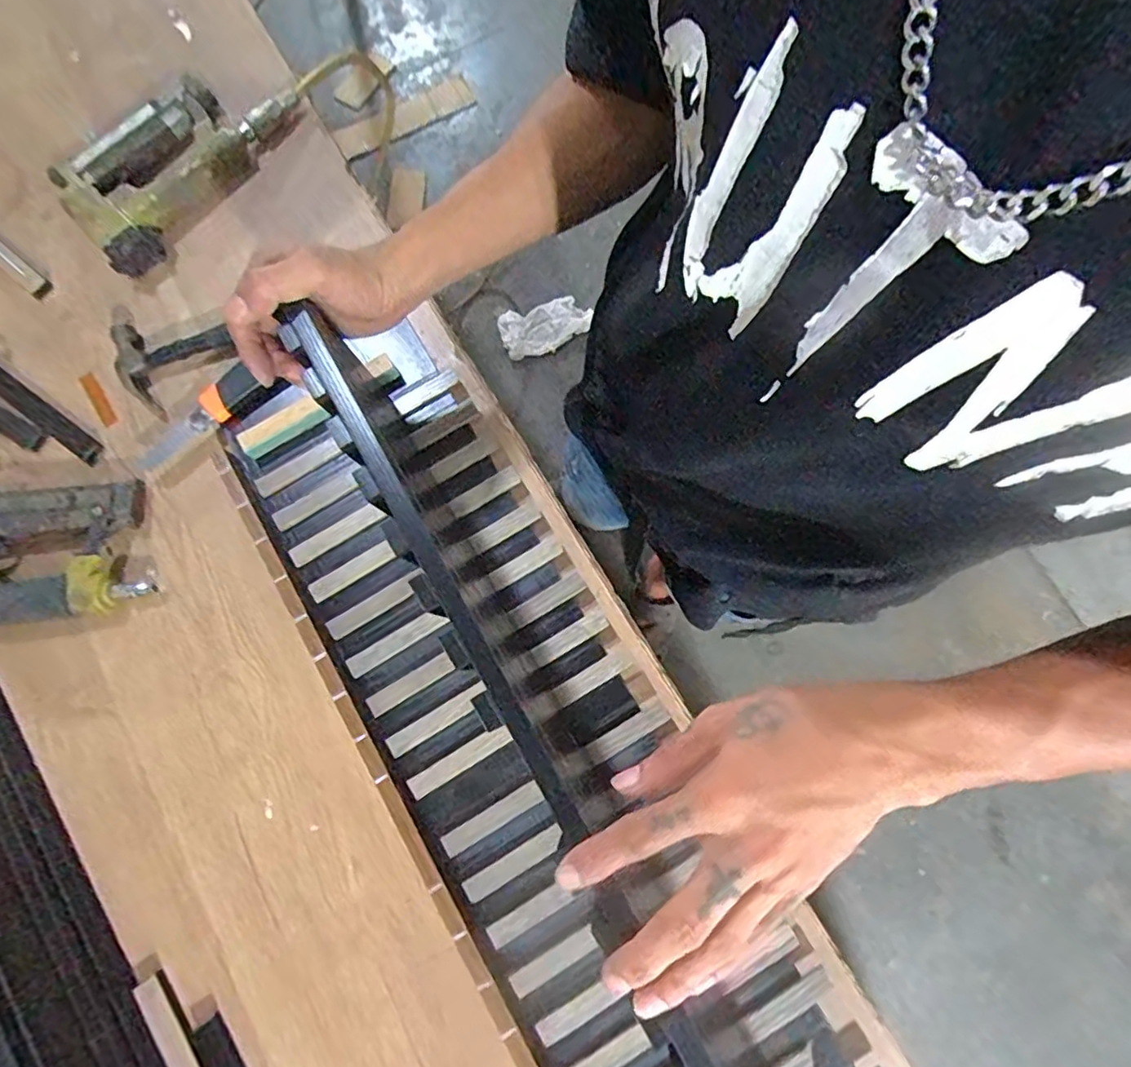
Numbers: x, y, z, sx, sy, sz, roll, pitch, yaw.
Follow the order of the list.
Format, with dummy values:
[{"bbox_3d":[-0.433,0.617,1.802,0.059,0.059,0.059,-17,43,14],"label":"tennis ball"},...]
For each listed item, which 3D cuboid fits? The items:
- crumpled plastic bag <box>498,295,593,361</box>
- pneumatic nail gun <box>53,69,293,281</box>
[{"bbox_3d":[-0.048,-0.569,1.662,0.270,0.072,0.124,-28,78,-8],"label":"crumpled plastic bag"},{"bbox_3d":[-0.397,-0.384,0.629,0.129,0.054,0.257,34,80,8],"label":"pneumatic nail gun"}]

